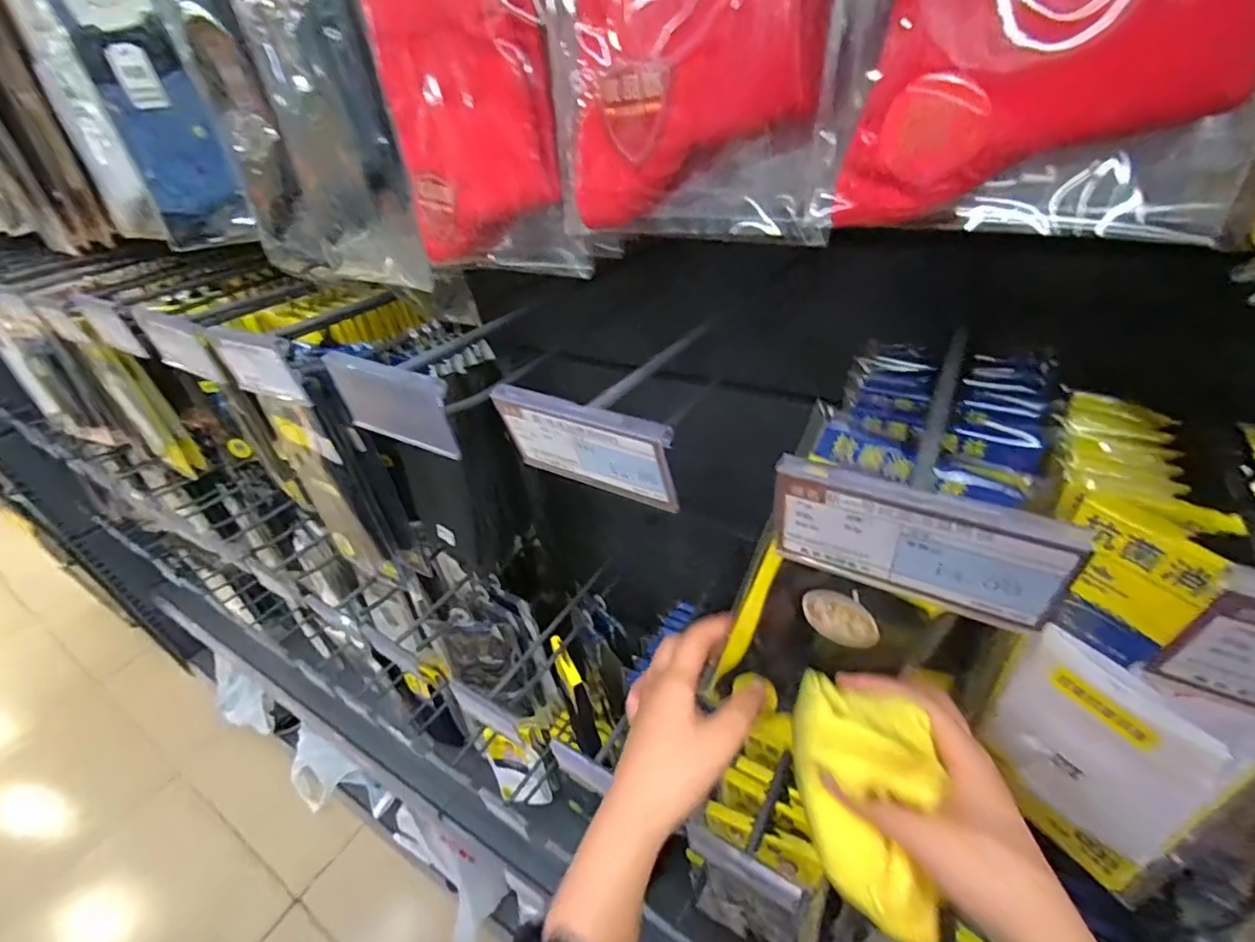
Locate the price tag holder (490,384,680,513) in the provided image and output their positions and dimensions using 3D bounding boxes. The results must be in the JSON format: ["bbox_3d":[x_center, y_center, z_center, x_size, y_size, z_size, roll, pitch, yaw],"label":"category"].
[{"bbox_3d":[-0.018,-0.009,0.225,0.079,0.045,0.008,15,42,28],"label":"price tag holder"}]

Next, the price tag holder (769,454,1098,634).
[{"bbox_3d":[0.083,0.021,0.166,0.078,0.044,0.006,16,42,29],"label":"price tag holder"}]

